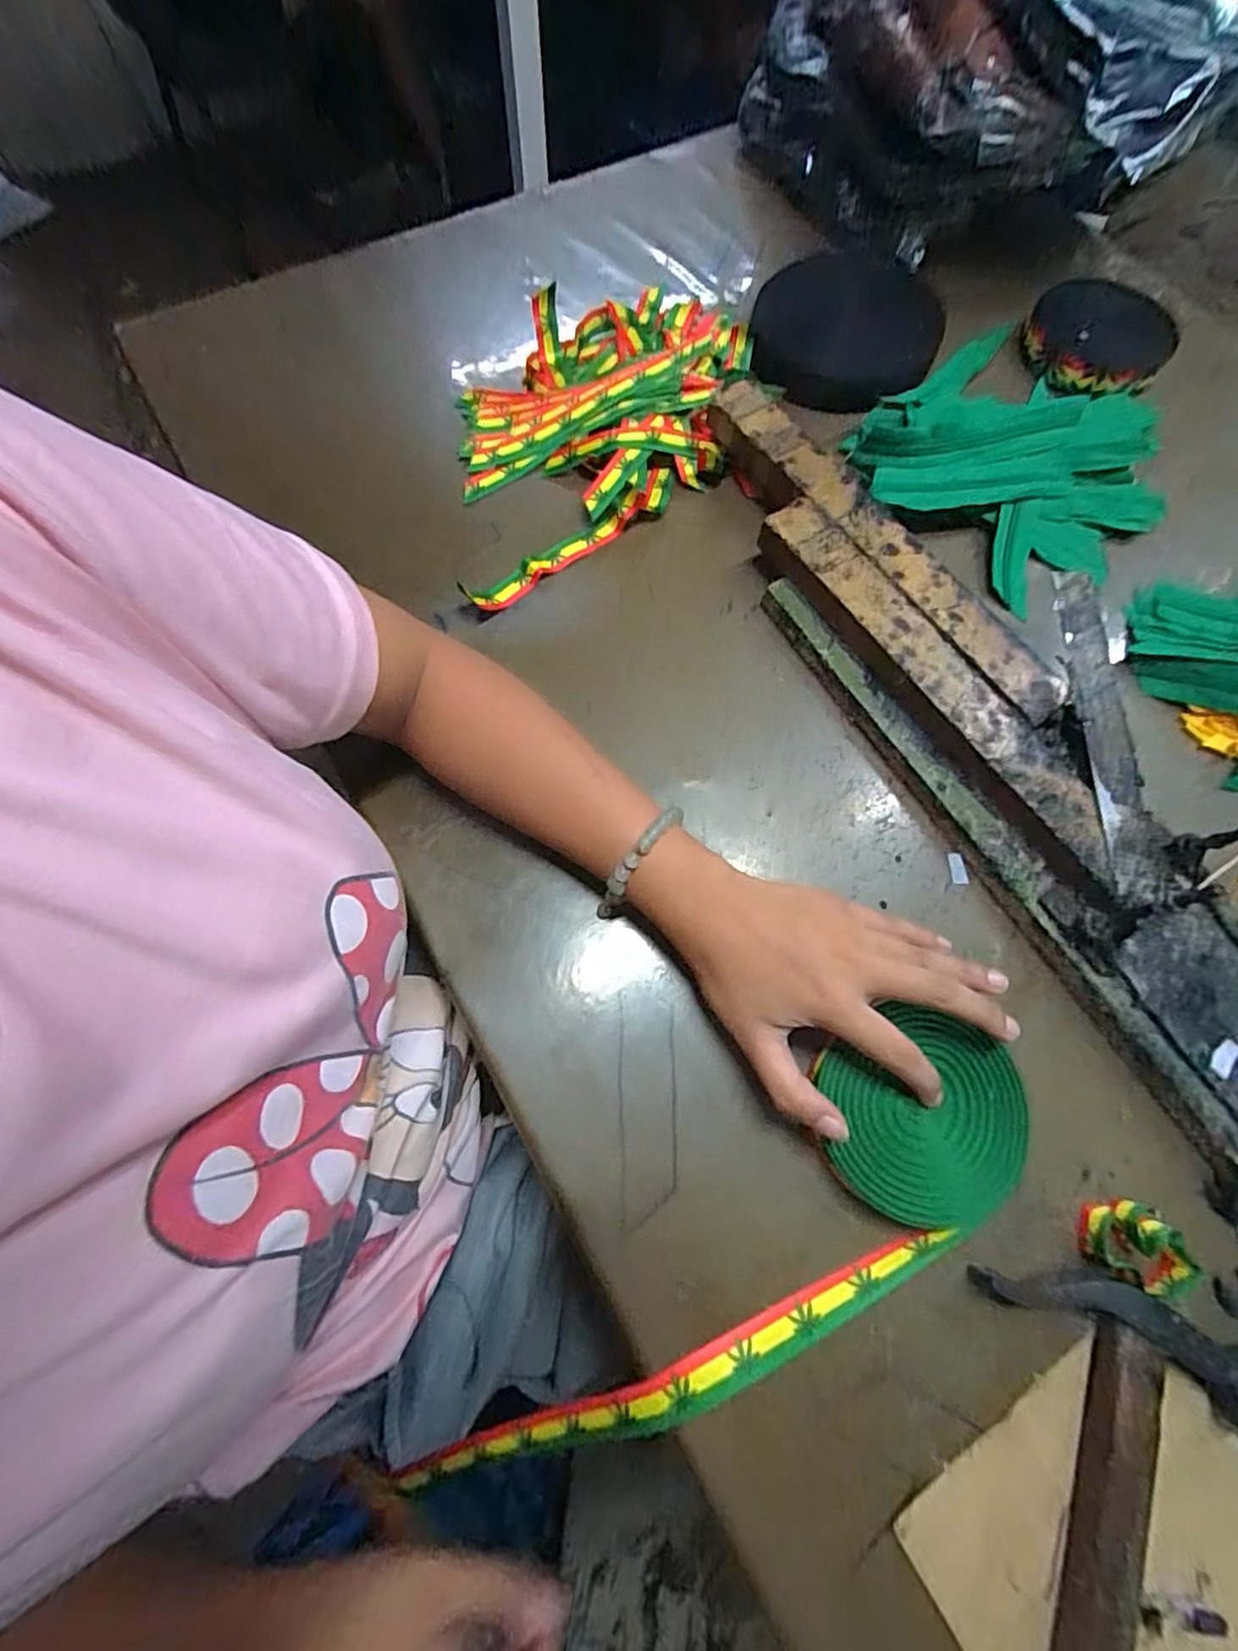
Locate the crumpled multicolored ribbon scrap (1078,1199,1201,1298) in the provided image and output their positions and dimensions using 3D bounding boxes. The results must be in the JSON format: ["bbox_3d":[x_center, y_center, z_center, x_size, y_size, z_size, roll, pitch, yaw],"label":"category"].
[{"bbox_3d":[0.251,0.203,0.296,0.045,0.018,0.035,20,71,7],"label":"crumpled multicolored ribbon scrap"}]

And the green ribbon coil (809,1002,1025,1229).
[{"bbox_3d":[0.149,0.146,0.309,0.100,0.022,0.095,0,70,0],"label":"green ribbon coil"}]

